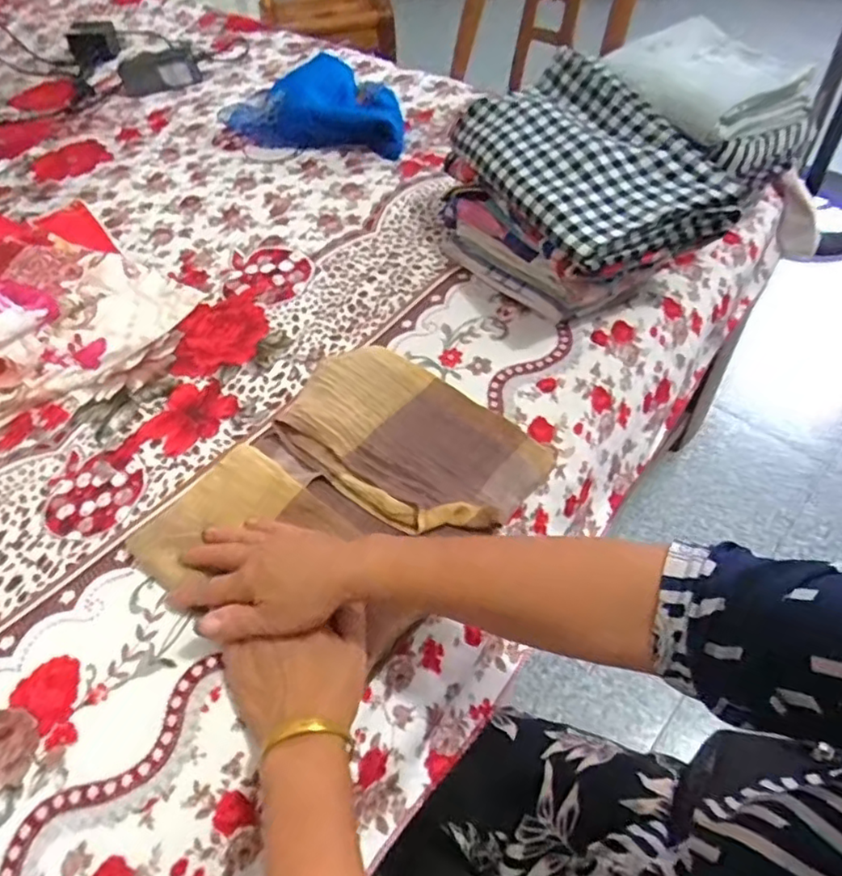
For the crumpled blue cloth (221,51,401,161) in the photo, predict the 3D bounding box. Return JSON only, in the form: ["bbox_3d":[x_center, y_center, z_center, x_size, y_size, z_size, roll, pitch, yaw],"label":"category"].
[{"bbox_3d":[-0.152,-0.517,0.954,0.295,0.055,0.196,12,54,12],"label":"crumpled blue cloth"}]

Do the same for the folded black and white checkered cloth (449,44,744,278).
[{"bbox_3d":[0.157,-0.279,0.615,0.166,0.066,0.279,-21,55,-11],"label":"folded black and white checkered cloth"}]

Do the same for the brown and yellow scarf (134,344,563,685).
[{"bbox_3d":[-0.053,0.042,0.504,0.230,0.024,0.266,26,59,21],"label":"brown and yellow scarf"}]

